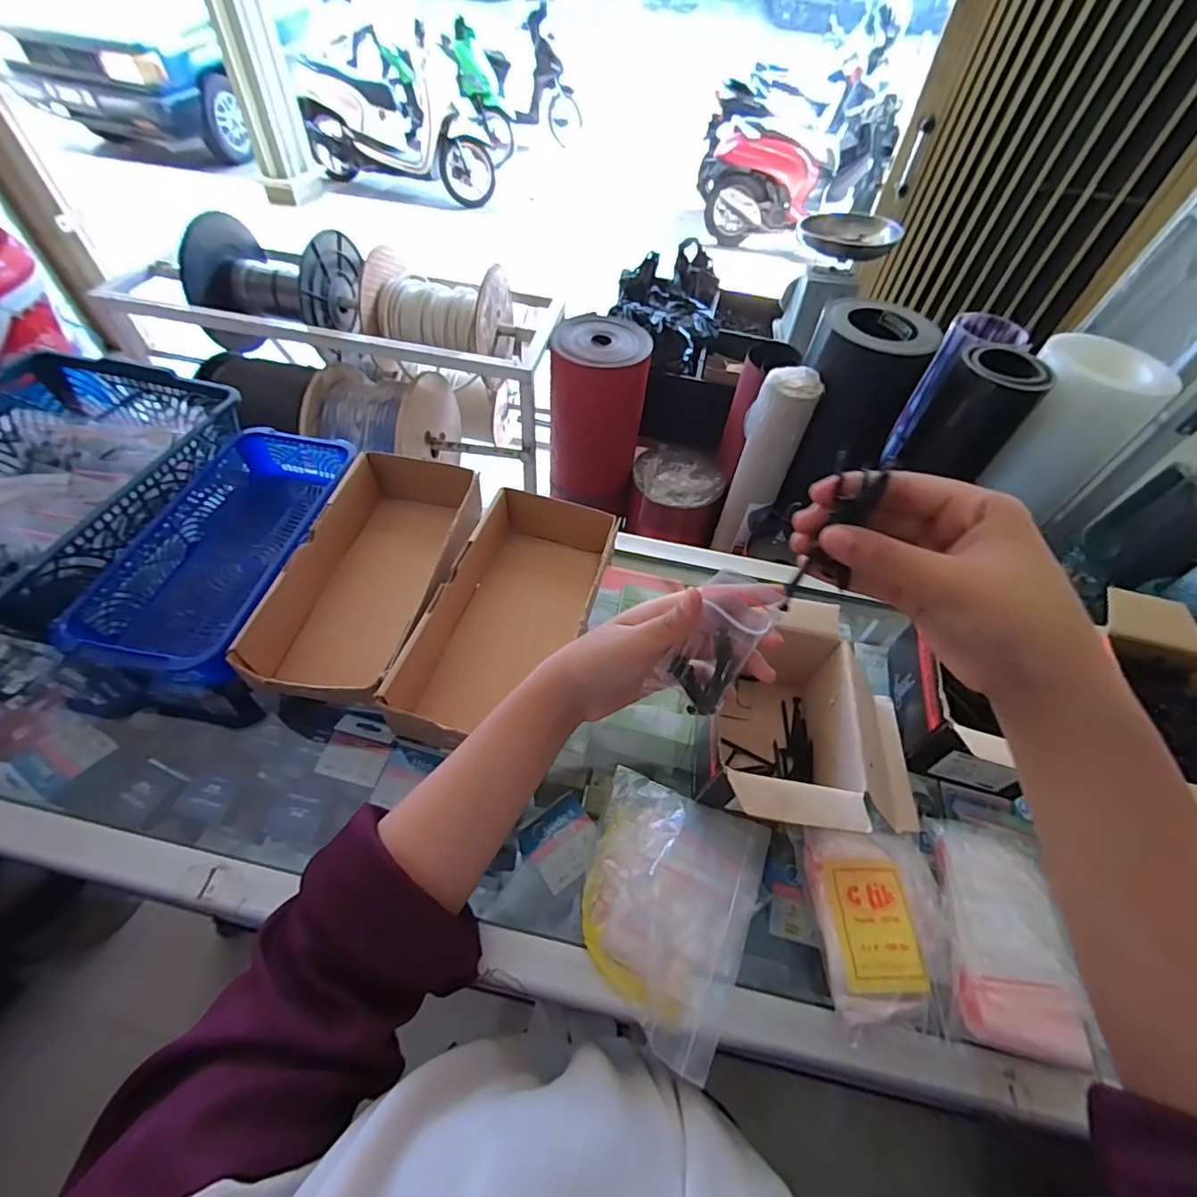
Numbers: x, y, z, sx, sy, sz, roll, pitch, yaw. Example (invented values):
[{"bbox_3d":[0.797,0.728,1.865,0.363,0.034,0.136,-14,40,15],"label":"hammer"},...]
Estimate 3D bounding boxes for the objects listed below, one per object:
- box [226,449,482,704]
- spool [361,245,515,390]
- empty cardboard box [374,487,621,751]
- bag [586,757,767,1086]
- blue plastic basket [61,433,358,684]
[{"bbox_3d":[-0.189,-0.017,0.465,0.125,0.070,0.244,10,52,2],"label":"box"},{"bbox_3d":[-0.359,-0.645,1.223,0.300,0.209,0.220,14,53,6],"label":"spool"},{"bbox_3d":[-0.068,0.011,0.449,0.122,0.056,0.244,14,53,6],"label":"empty cardboard box"},{"bbox_3d":[0.042,0.192,0.337,0.108,0.021,0.144,21,54,11],"label":"bag"},{"bbox_3d":[-0.320,-0.045,0.483,0.147,0.072,0.276,8,52,2],"label":"blue plastic basket"}]

